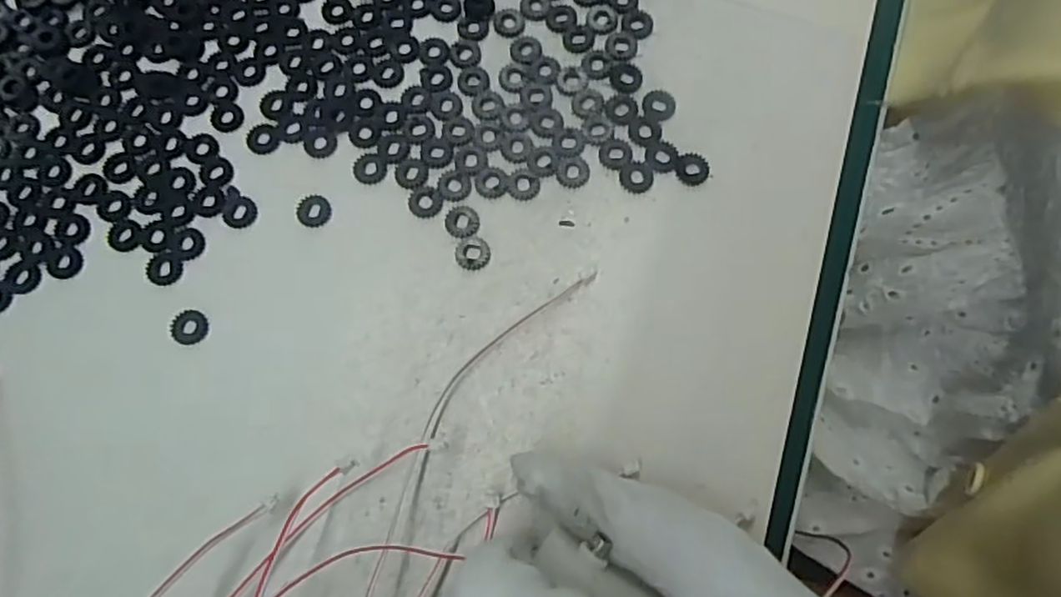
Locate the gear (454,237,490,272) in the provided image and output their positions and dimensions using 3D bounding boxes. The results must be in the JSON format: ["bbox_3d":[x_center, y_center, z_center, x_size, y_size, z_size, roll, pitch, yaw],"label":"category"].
[{"bbox_3d":[-0.018,-0.014,0.207,0.011,0.004,0.011,0,76,1],"label":"gear"}]

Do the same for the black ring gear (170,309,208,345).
[{"bbox_3d":[-0.104,0.008,0.202,0.011,0.004,0.011,0,76,1],"label":"black ring gear"}]

